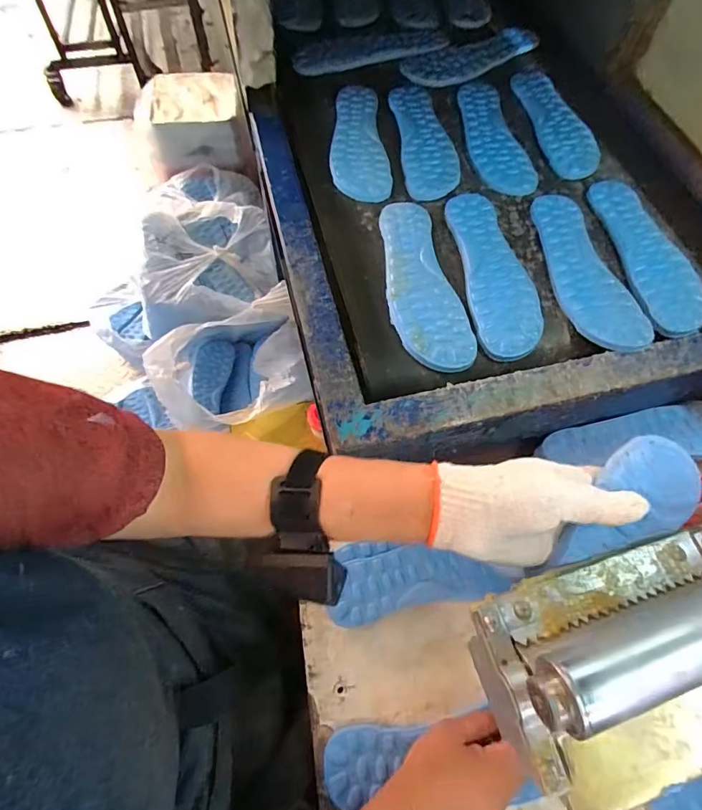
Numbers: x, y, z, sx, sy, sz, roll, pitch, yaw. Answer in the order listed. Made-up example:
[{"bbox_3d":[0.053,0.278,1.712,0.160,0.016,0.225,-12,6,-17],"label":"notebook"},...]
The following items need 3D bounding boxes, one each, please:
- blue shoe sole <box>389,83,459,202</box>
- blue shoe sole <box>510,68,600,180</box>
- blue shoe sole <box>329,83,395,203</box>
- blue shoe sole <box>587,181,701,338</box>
[{"bbox_3d":[0.104,-0.380,0.650,0.077,0.007,0.245,-5,63,-3],"label":"blue shoe sole"},{"bbox_3d":[0.304,-0.435,0.691,0.072,0.008,0.256,-7,63,-4],"label":"blue shoe sole"},{"bbox_3d":[0.008,-0.376,0.646,0.076,0.009,0.233,-4,63,-3],"label":"blue shoe sole"},{"bbox_3d":[0.372,-0.191,0.570,0.092,0.012,0.250,-2,63,-2],"label":"blue shoe sole"}]

